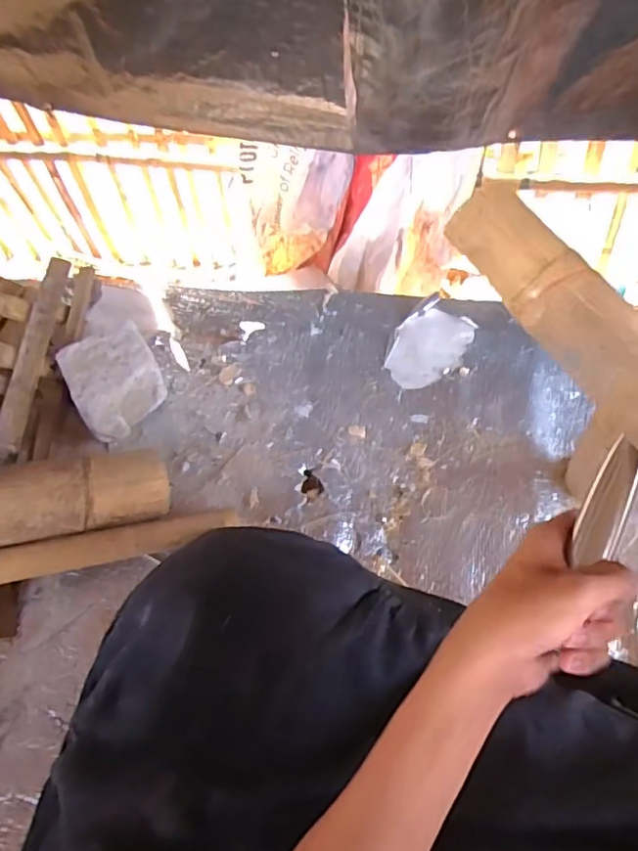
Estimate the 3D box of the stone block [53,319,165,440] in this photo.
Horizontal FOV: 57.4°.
[{"bbox_3d":[-0.277,-0.064,0.800,0.119,0.076,0.135,-26,59,-12],"label":"stone block"}]

